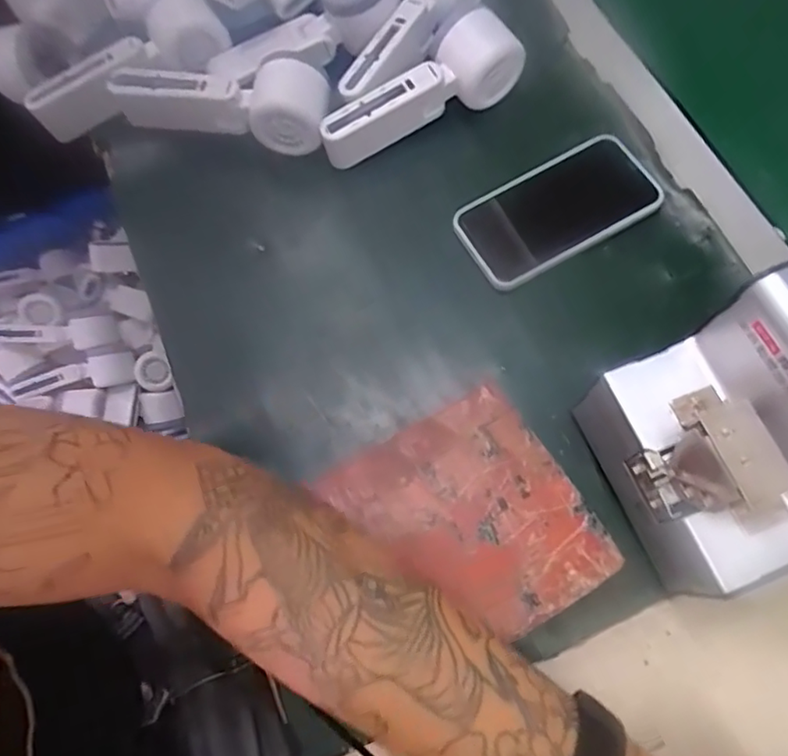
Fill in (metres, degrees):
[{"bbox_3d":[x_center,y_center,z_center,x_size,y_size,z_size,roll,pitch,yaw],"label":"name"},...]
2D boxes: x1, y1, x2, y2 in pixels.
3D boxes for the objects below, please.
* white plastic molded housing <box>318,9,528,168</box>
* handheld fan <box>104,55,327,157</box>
[{"bbox_3d":[0.018,-0.224,0.445,0.167,0.053,0.047,-28,70,-9],"label":"white plastic molded housing"},{"bbox_3d":[-0.133,-0.214,0.449,0.165,0.050,0.039,9,68,6],"label":"handheld fan"}]

